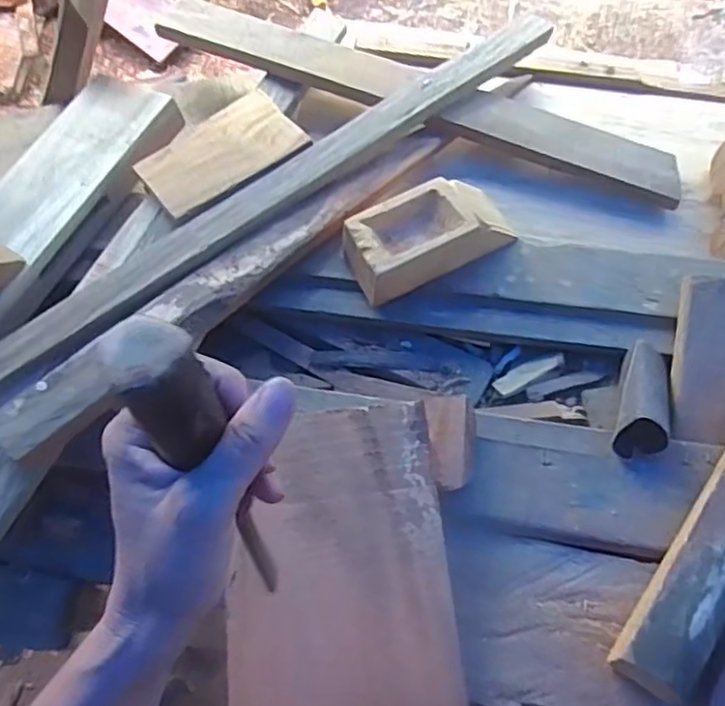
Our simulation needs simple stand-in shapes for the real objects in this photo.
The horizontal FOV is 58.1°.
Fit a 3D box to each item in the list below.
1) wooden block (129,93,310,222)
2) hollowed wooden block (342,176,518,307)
[{"bbox_3d":[-0.132,-0.188,0.608,0.146,0.013,0.094,-34,65,-12],"label":"wooden block"},{"bbox_3d":[0.059,-0.105,0.571,0.148,0.048,0.073,-25,69,-10],"label":"hollowed wooden block"}]

